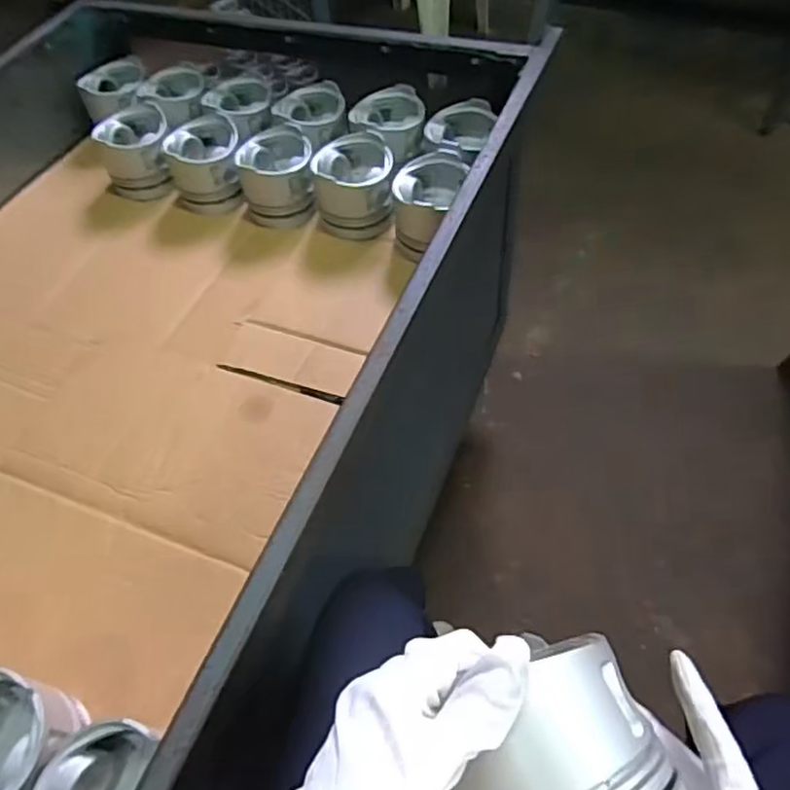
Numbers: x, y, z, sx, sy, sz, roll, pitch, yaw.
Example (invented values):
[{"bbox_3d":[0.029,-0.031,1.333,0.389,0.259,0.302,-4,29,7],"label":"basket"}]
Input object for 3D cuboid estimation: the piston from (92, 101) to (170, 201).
[{"bbox_3d":[-0.371,-0.347,0.952,0.108,0.082,0.101,-18,56,-7],"label":"piston"}]

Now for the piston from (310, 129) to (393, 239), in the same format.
[{"bbox_3d":[-0.053,-0.275,0.862,0.105,0.083,0.110,-9,55,-1],"label":"piston"}]

